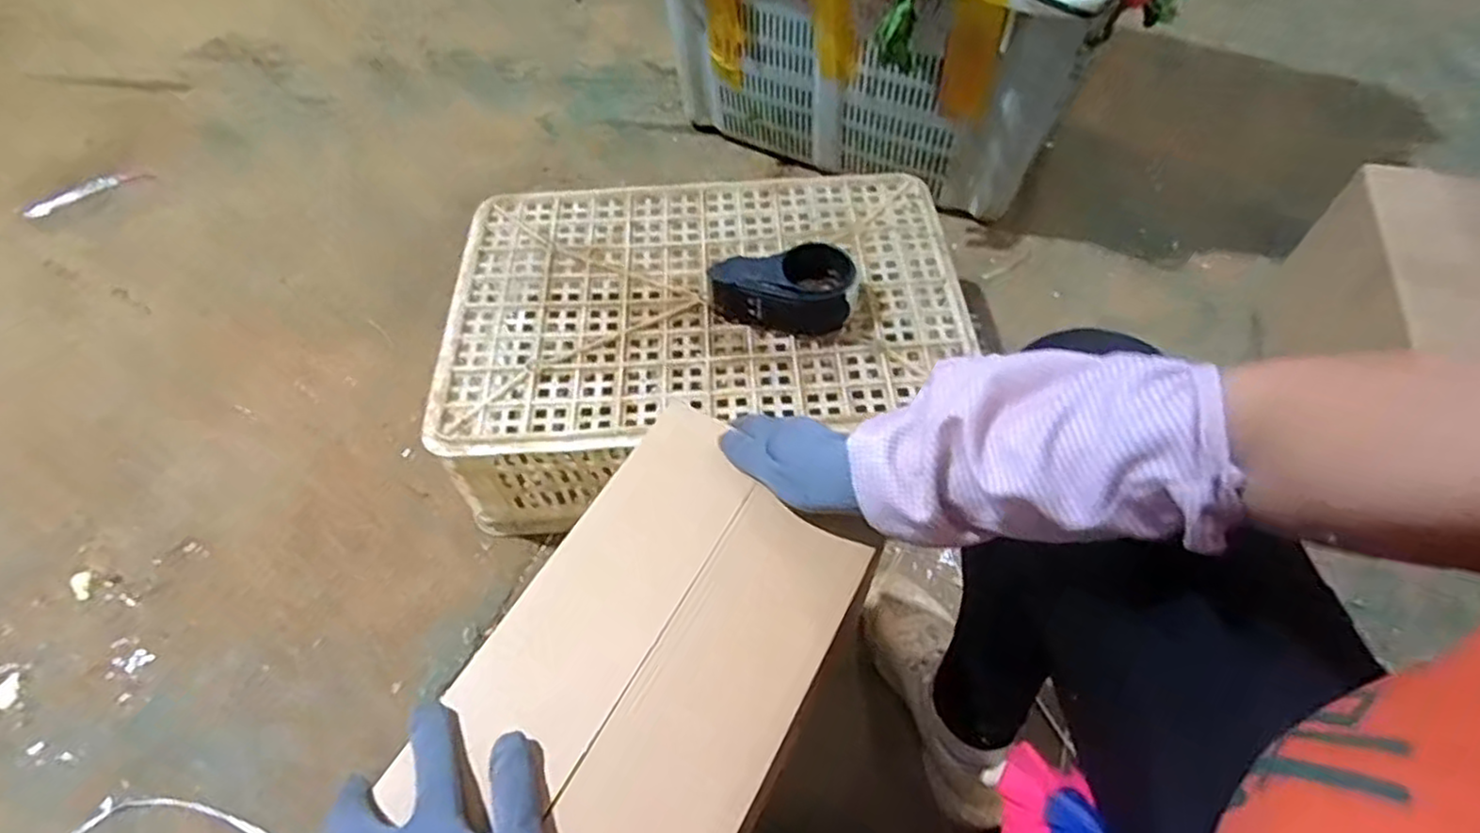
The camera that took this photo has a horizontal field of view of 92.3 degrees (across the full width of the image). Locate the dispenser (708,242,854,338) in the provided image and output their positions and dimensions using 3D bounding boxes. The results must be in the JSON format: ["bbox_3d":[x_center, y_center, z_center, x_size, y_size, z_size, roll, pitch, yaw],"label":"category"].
[{"bbox_3d":[0.050,-0.145,0.776,0.151,0.058,0.096,13,57,10],"label":"dispenser"}]

